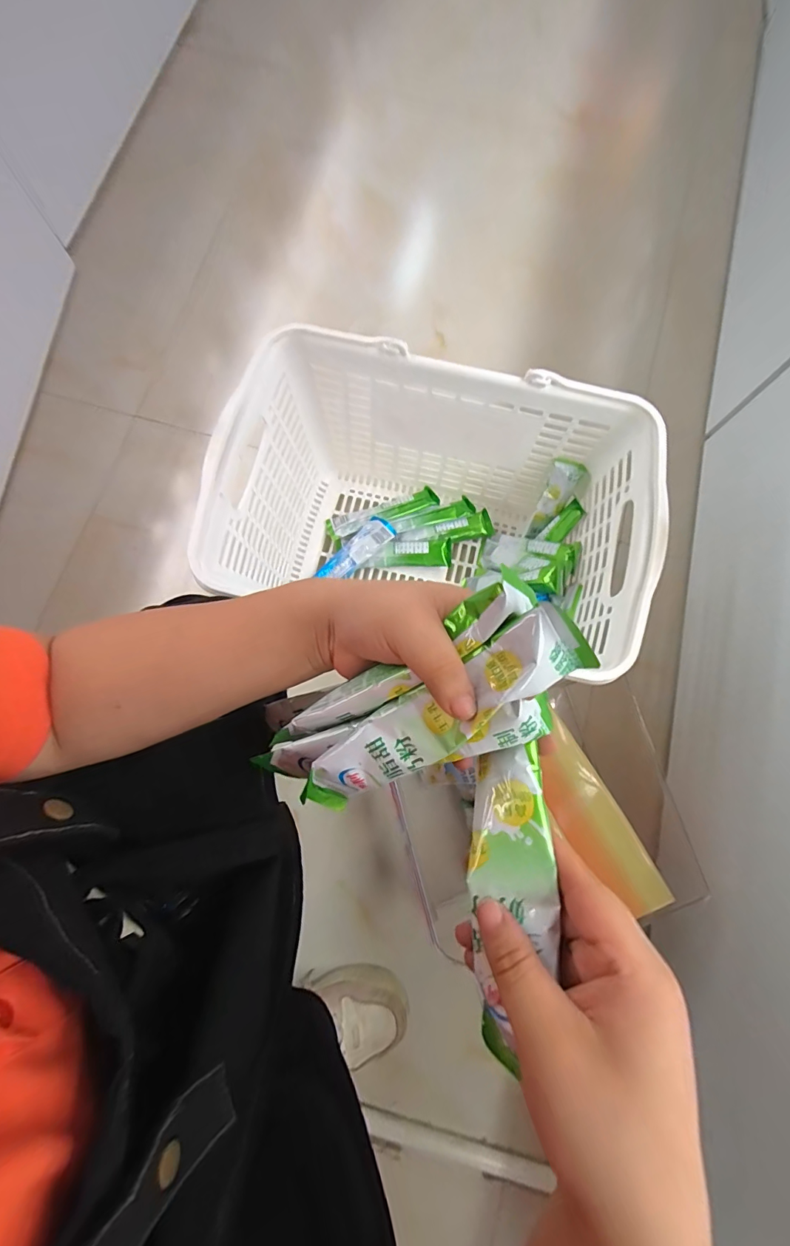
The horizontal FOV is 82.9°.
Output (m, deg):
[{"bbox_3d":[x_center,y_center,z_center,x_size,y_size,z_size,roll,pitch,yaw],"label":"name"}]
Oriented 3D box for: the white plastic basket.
[{"bbox_3d":[0.041,-0.111,0.548,0.447,0.230,0.311,10,78,1],"label":"white plastic basket"}]

